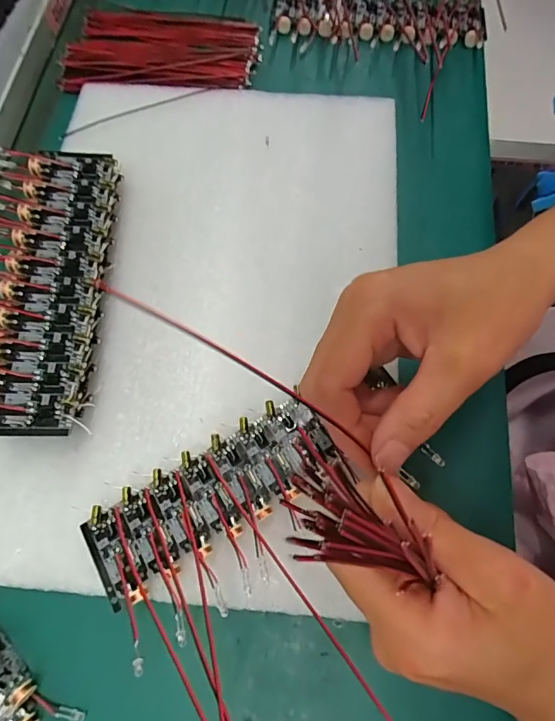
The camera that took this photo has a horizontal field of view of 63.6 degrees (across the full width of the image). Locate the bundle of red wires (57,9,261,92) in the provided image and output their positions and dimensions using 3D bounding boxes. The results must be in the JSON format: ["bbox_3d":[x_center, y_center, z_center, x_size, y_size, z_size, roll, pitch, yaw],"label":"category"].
[{"bbox_3d":[-0.084,-0.234,0.335,0.136,0.009,0.087,5,69,0],"label":"bundle of red wires"}]

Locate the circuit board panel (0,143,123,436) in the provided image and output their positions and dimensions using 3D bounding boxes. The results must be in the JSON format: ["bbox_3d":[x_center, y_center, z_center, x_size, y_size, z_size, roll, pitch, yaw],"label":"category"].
[{"bbox_3d":[-0.127,-0.042,0.238,0.071,0.032,0.164,-3,69,1],"label":"circuit board panel"}]

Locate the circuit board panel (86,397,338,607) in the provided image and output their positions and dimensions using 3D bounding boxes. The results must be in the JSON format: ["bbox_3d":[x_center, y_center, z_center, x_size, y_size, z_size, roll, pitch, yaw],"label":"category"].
[{"bbox_3d":[-0.030,0.061,0.209,0.117,0.007,0.045,-33,73,-12],"label":"circuit board panel"}]

